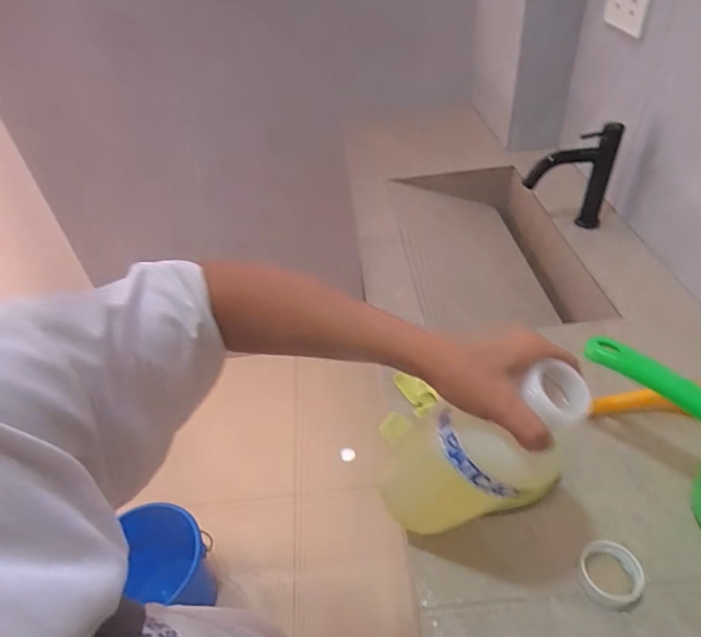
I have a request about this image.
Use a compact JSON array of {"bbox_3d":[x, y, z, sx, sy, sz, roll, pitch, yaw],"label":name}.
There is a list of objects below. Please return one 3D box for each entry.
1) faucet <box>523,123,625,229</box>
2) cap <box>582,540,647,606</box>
[{"bbox_3d":[0.350,-0.220,0.806,0.128,0.172,0.033,-2,44,2],"label":"faucet"},{"bbox_3d":[0.227,0.222,0.440,0.047,0.024,0.045,-2,44,2],"label":"cap"}]

